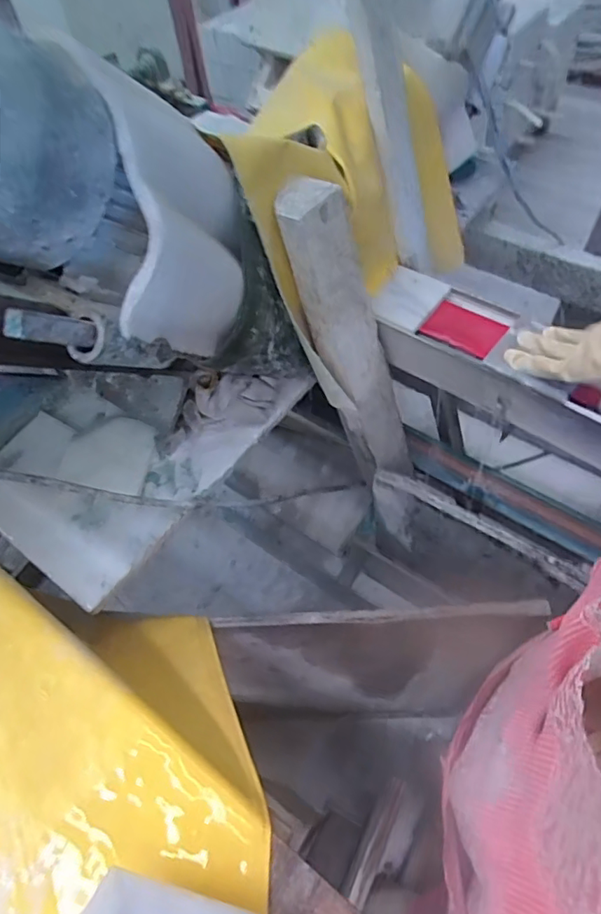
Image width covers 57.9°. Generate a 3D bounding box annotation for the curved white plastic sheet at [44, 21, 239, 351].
[{"bbox_3d":[-0.106,-0.204,0.459,0.112,0.188,0.223,-13,55,-6],"label":"curved white plastic sheet"}]

